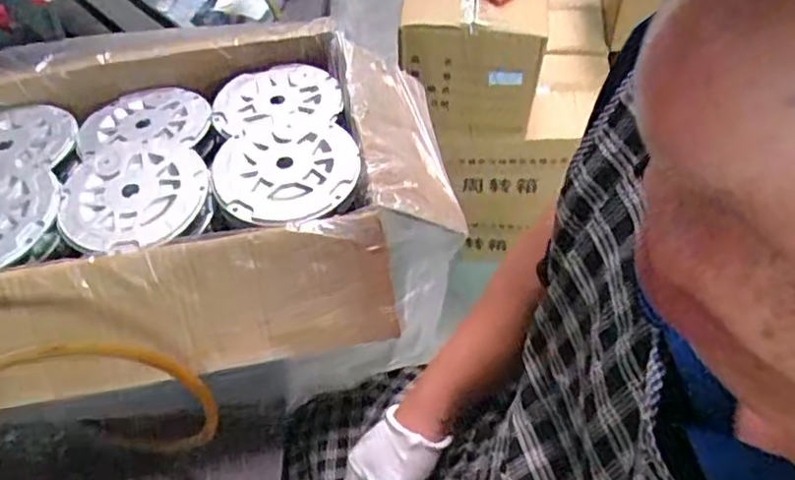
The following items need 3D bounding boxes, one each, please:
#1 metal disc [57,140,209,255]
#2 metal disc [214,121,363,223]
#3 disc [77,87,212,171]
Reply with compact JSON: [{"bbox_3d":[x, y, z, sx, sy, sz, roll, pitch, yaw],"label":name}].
[{"bbox_3d":[-0.249,-0.044,0.604,0.134,0.015,0.131,-2,55,4],"label":"metal disc"},{"bbox_3d":[-0.104,-0.066,0.607,0.132,0.020,0.120,-2,55,4],"label":"metal disc"},{"bbox_3d":[-0.267,-0.123,0.677,0.133,0.012,0.118,-13,48,-10],"label":"disc"}]

